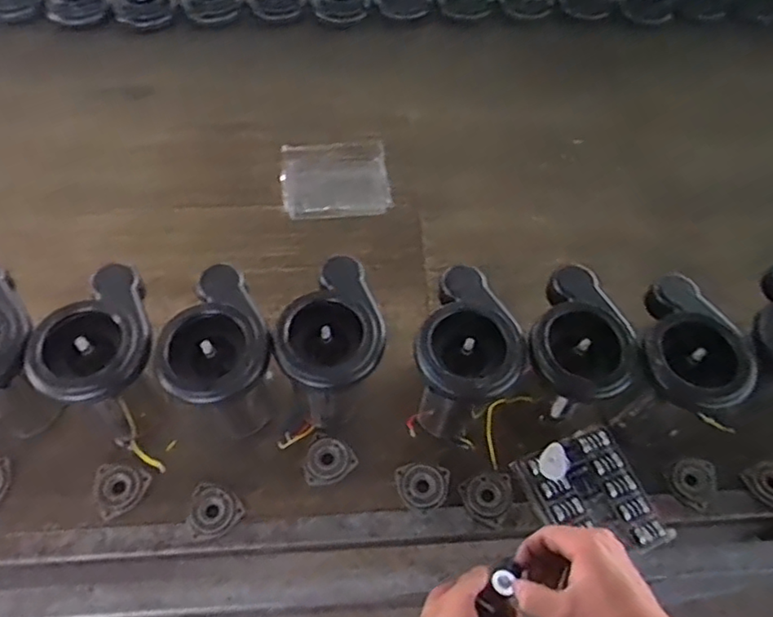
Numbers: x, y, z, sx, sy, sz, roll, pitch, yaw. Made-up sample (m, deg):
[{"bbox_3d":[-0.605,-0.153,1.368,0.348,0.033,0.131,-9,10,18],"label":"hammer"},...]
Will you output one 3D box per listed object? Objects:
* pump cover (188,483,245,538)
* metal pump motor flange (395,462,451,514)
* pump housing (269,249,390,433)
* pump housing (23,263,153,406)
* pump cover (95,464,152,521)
[{"bbox_3d":[-0.215,0.249,0.742,0.058,0.018,0.066,-39,69,-22],"label":"pump cover"},{"bbox_3d":[0.050,0.225,0.765,0.067,0.011,0.060,-15,62,-11],"label":"metal pump motor flange"},{"bbox_3d":[-0.071,0.050,0.748,0.122,0.190,0.148,-17,63,-12],"label":"pump housing"},{"bbox_3d":[-0.330,0.028,0.676,0.125,0.048,0.159,-17,62,-12],"label":"pump housing"},{"bbox_3d":[-0.337,0.224,0.747,0.066,0.011,0.063,24,62,11],"label":"pump cover"}]

